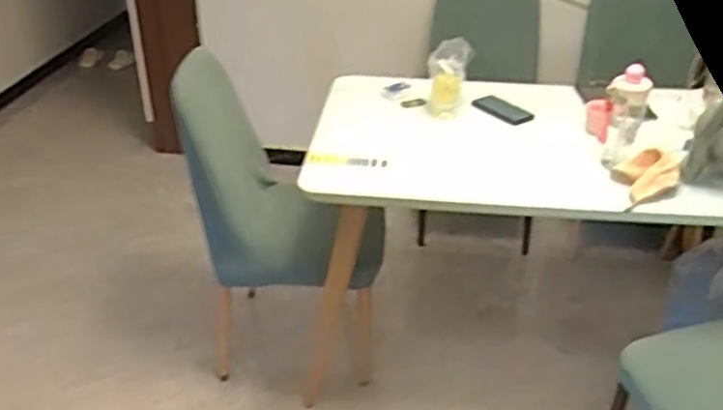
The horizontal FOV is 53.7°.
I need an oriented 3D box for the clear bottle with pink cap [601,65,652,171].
[{"bbox_3d":[0.576,-0.201,1.571,0.076,0.217,0.071,18,35,27],"label":"clear bottle with pink cap"}]

